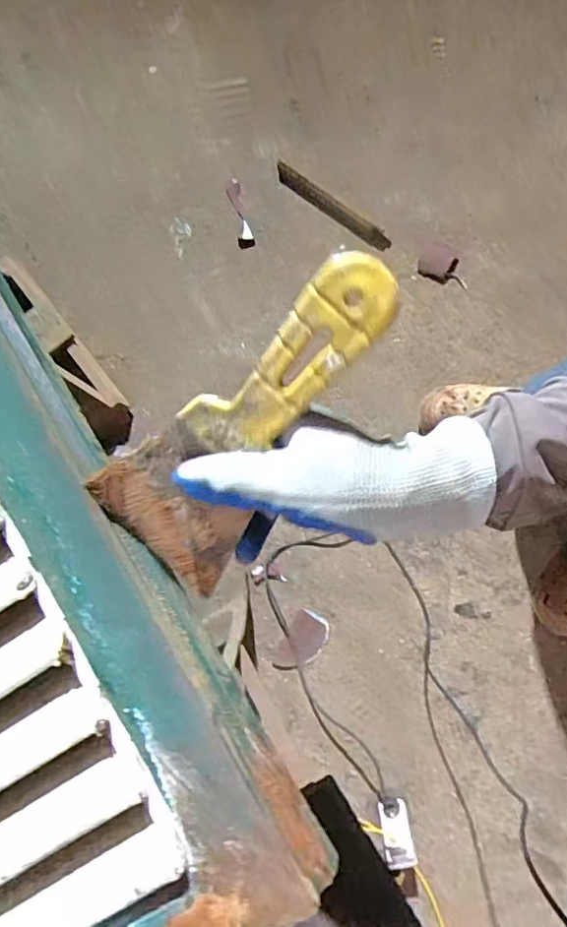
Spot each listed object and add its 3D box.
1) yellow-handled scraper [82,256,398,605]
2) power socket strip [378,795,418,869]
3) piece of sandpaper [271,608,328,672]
[{"bbox_3d":[-0.021,-0.017,0.277,0.080,0.021,0.197,50,119,10],"label":"yellow-handled scraper"},{"bbox_3d":[0.211,0.685,1.034,0.056,0.033,0.122,-3,34,1],"label":"power socket strip"},{"bbox_3d":[0.039,0.374,1.145,0.081,0.006,0.132,29,82,1],"label":"piece of sandpaper"}]

